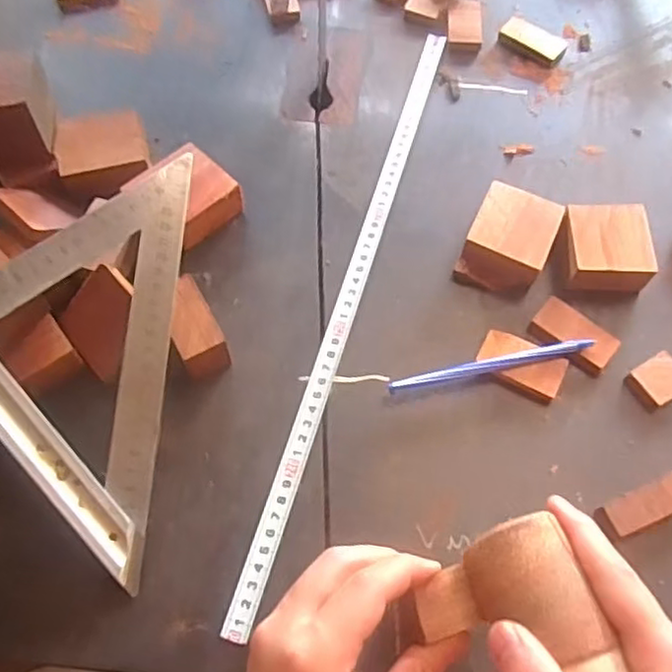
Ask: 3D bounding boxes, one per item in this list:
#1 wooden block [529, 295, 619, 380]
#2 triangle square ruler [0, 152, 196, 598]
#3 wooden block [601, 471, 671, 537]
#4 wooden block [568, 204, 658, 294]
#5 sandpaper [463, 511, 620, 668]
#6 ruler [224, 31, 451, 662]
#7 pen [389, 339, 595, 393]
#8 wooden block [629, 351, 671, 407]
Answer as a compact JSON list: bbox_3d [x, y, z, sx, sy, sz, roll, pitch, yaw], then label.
[{"bbox_3d":[0.159,0.000,0.442,0.055,0.011,0.032,37,68,17],"label":"wooden block"},{"bbox_3d":[-0.161,0.006,0.380,0.127,0.012,0.245,9,74,-19],"label":"triangle square ruler"},{"bbox_3d":[0.185,0.100,0.392,0.058,0.015,0.022,-18,64,-10],"label":"wooden block"},{"bbox_3d":[0.187,-0.058,0.462,0.056,0.031,0.062,6,63,2],"label":"wooden block"},{"bbox_3d":[0.086,0.112,0.289,0.042,0.023,0.059,-17,64,-9],"label":"sandpaper"},{"bbox_3d":[0.015,-0.043,0.467,0.017,0.004,0.485,17,64,3],"label":"ruler"},{"bbox_3d":[0.100,0.019,0.427,0.135,0.013,0.010,-12,64,-7],"label":"pen"},{"bbox_3d":[0.209,0.028,0.428,0.032,0.010,0.028,-29,67,-15],"label":"wooden block"}]

